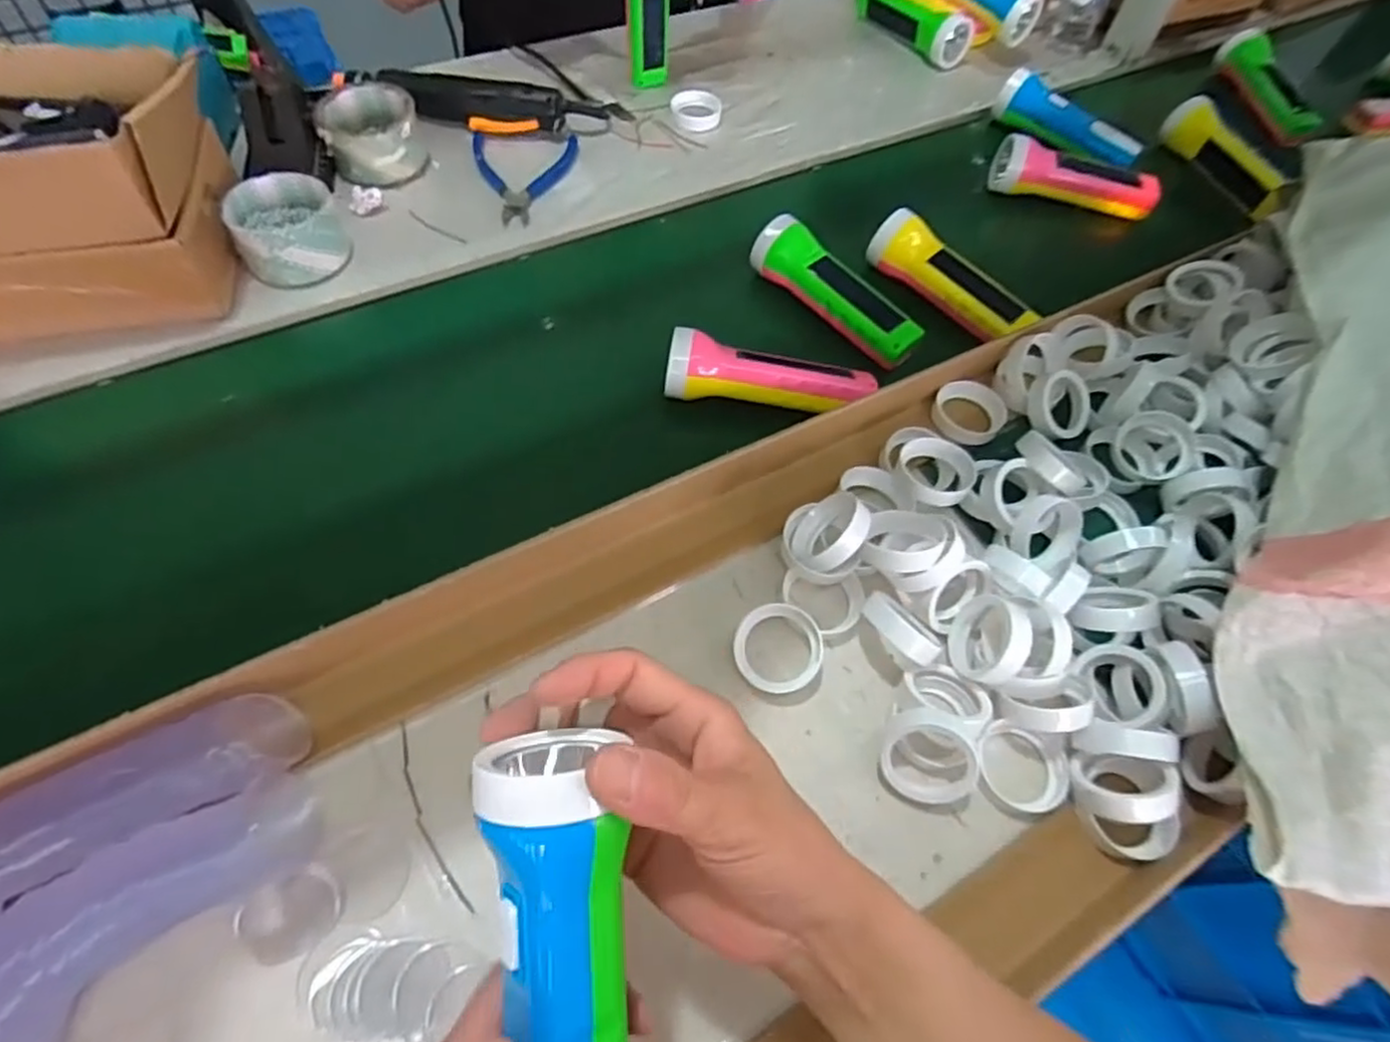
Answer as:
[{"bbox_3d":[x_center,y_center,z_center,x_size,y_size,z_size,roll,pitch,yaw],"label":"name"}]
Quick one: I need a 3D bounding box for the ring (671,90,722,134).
[{"bbox_3d":[0.001,-0.442,0.753,0.051,0.013,0.060,-7,60,-9],"label":"ring"}]

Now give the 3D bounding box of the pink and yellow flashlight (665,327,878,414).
[{"bbox_3d":[0.056,-0.108,0.536,0.152,0.046,0.049,10,59,1],"label":"pink and yellow flashlight"}]

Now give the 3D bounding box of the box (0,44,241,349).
[{"bbox_3d":[-0.490,-0.263,0.540,0.220,0.150,0.214,-9,61,-10],"label":"box"}]

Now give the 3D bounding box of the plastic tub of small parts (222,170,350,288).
[{"bbox_3d":[-0.337,-0.242,0.586,0.082,0.049,0.086,-26,65,-19],"label":"plastic tub of small parts"}]

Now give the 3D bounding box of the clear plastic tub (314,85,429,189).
[{"bbox_3d":[-0.304,-0.365,0.661,0.085,0.045,0.088,2,59,-4],"label":"clear plastic tub"}]

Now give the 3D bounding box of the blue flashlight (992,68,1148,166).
[{"bbox_3d":[0.401,-0.427,0.757,0.052,0.042,0.159,-37,69,-23],"label":"blue flashlight"}]

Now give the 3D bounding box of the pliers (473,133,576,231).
[{"bbox_3d":[-0.167,-0.335,0.677,0.100,0.010,0.139,-1,60,-6],"label":"pliers"}]

